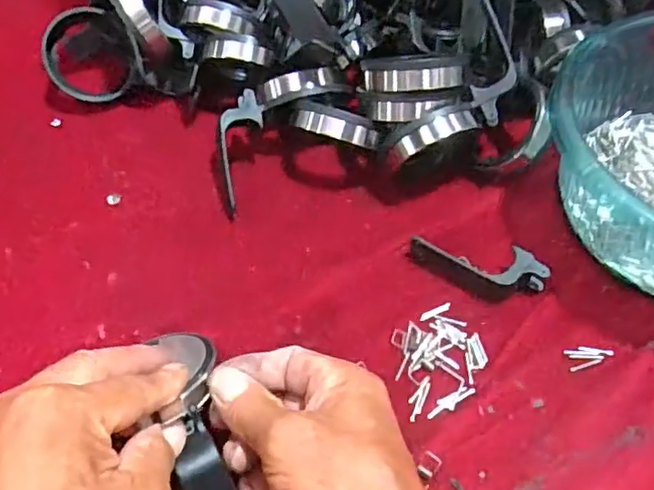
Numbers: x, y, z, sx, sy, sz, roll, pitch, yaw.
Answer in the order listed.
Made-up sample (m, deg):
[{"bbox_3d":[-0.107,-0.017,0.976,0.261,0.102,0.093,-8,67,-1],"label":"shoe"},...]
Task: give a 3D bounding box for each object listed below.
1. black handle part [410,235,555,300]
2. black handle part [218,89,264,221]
[{"bbox_3d":[0.097,0.013,0.399,0.087,0.025,0.026,14,58,10],"label":"black handle part"},{"bbox_3d":[-0.064,-0.066,0.440,0.026,0.020,0.092,10,84,7],"label":"black handle part"}]

